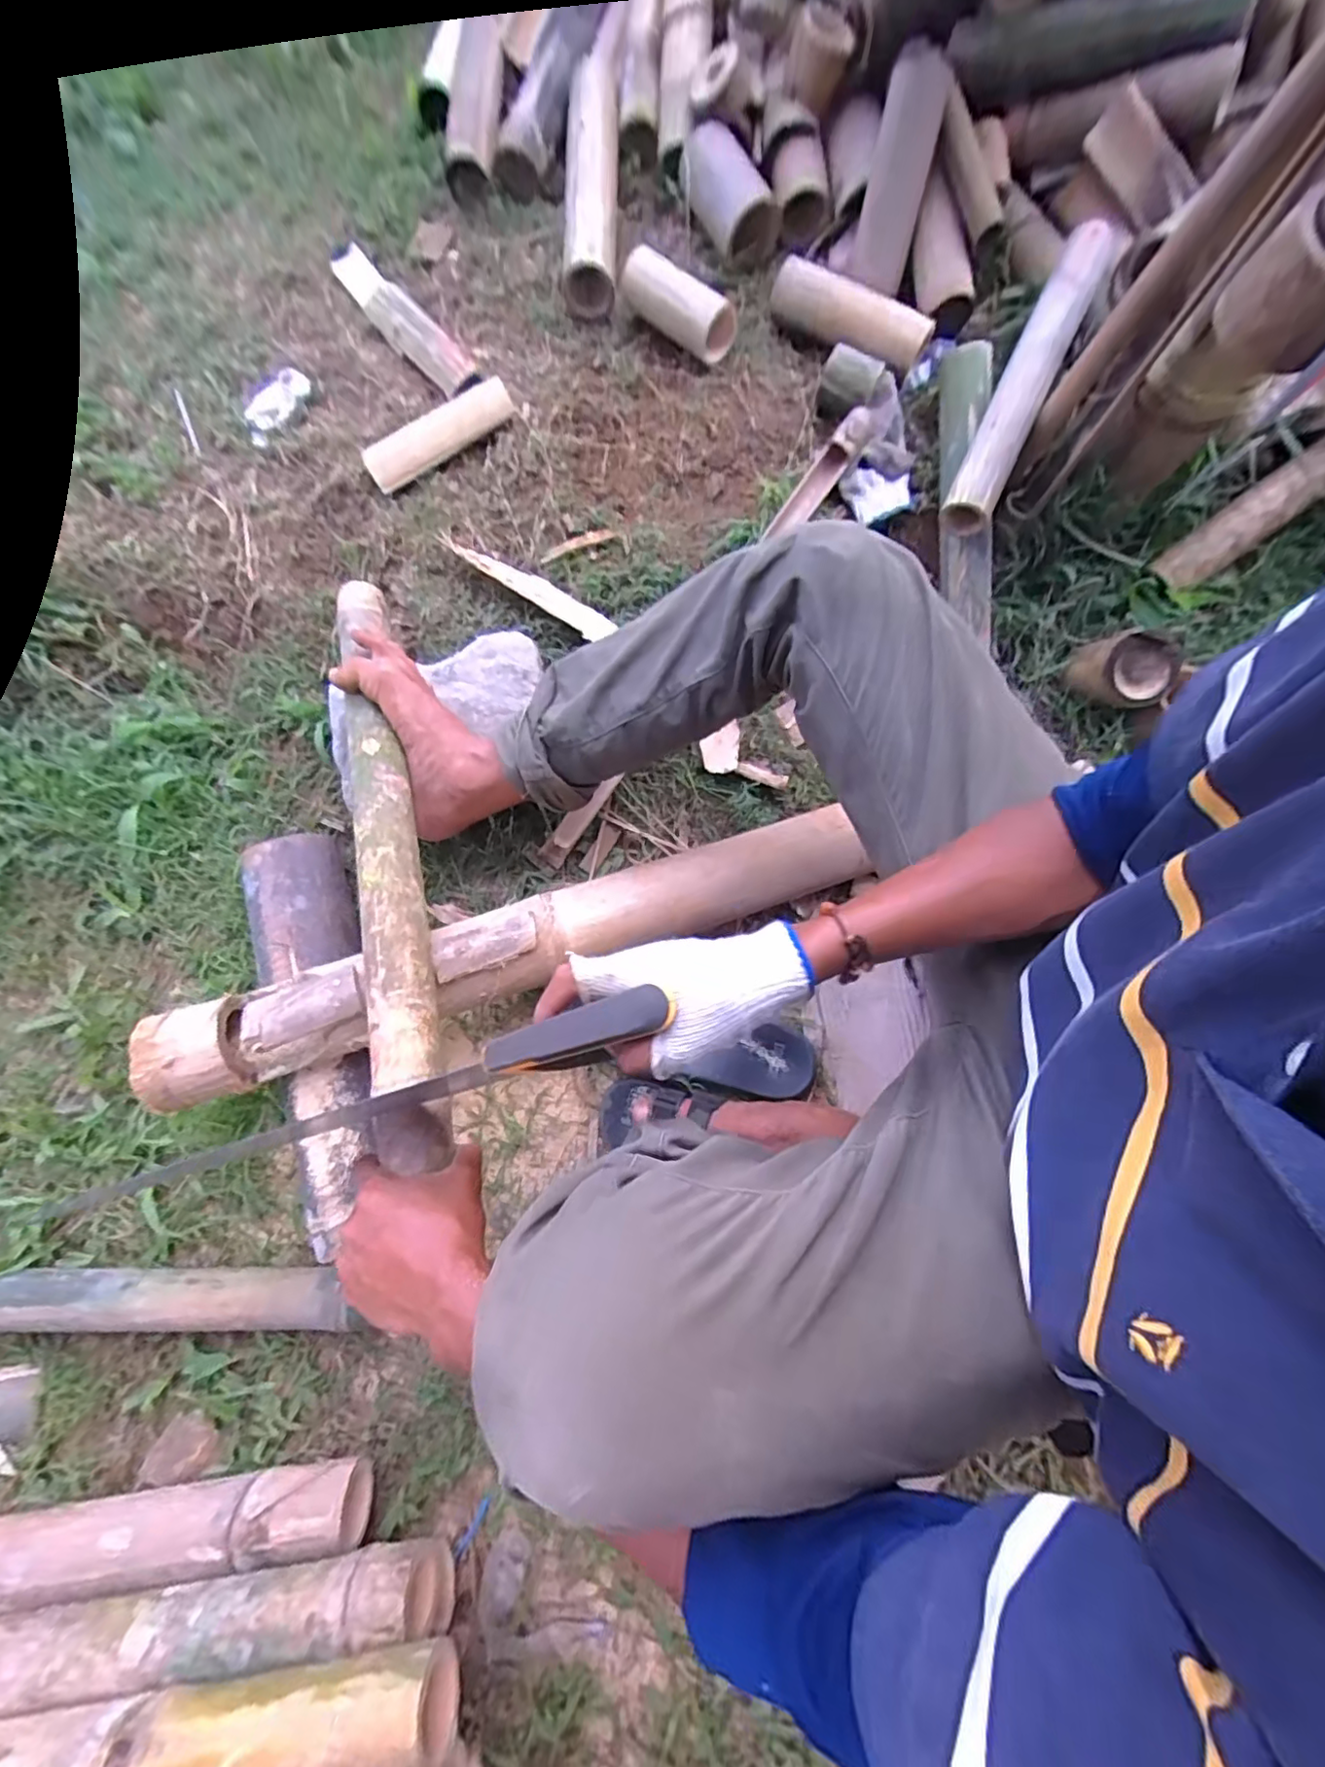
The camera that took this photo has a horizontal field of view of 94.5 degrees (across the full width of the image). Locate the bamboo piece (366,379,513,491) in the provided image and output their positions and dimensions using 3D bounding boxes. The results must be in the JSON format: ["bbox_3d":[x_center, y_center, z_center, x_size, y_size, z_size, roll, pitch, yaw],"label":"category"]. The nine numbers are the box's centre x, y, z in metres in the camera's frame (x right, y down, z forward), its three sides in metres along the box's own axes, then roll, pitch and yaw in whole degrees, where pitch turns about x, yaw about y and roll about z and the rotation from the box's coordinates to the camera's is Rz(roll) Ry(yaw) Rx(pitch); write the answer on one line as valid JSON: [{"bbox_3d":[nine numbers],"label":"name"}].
[{"bbox_3d":[-0.280,-0.565,0.774,0.195,0.042,0.035,-34,75,-5],"label":"bamboo piece"}]

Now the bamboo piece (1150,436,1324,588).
[{"bbox_3d":[0.702,-0.438,0.718,0.242,0.038,0.050,-36,75,15],"label":"bamboo piece"}]

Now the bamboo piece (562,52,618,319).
[{"bbox_3d":[-0.096,-0.953,0.831,0.074,0.088,0.365,-1,74,2],"label":"bamboo piece"}]

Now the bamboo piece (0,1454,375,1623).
[{"bbox_3d":[-0.577,0.619,0.566,0.615,0.067,0.059,-10,74,2],"label":"bamboo piece"}]

